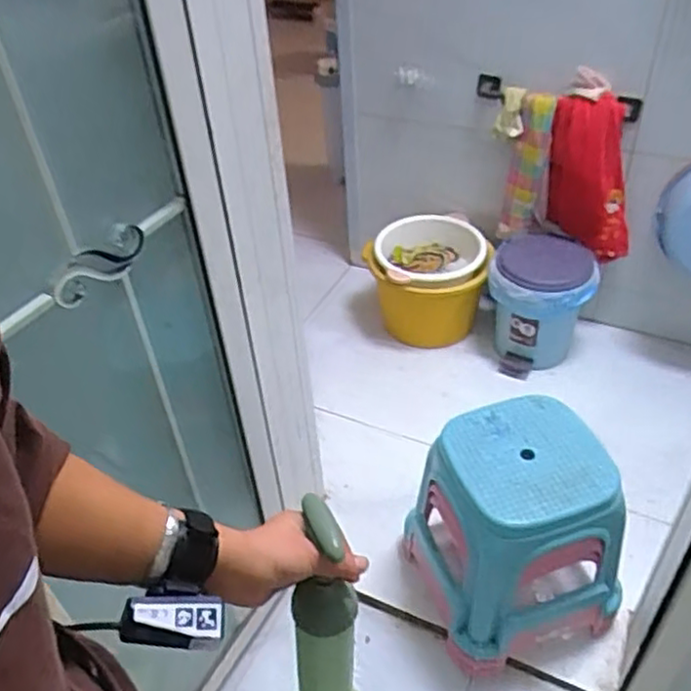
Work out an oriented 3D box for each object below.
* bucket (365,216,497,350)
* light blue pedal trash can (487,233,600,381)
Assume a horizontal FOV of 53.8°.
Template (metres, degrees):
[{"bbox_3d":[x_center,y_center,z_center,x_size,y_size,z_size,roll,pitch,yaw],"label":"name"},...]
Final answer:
[{"bbox_3d":[0.227,-0.182,1.860,0.322,0.266,0.294,7,42,13],"label":"bucket"},{"bbox_3d":[0.497,-0.098,1.750,0.253,0.306,0.207,6,42,12],"label":"light blue pedal trash can"}]

